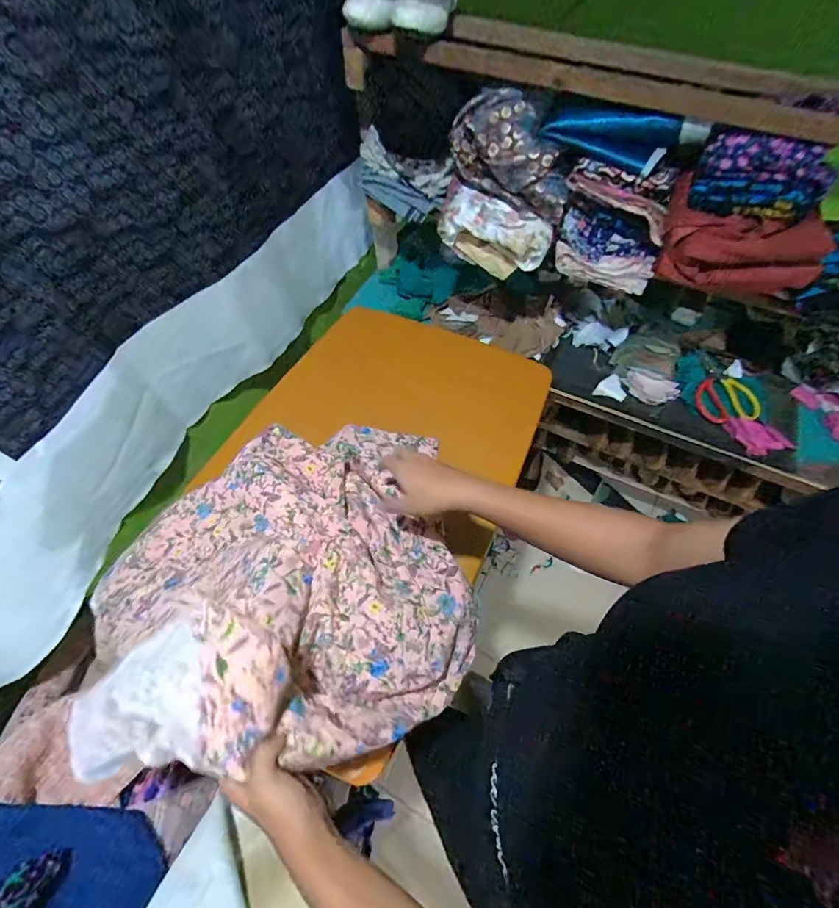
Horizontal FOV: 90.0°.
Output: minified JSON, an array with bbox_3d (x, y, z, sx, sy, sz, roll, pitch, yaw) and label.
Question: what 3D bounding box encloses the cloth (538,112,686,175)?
[{"bbox_3d":[0.296,-0.502,0.662,0.202,0.065,0.037,16,59,8],"label":"cloth"}]

